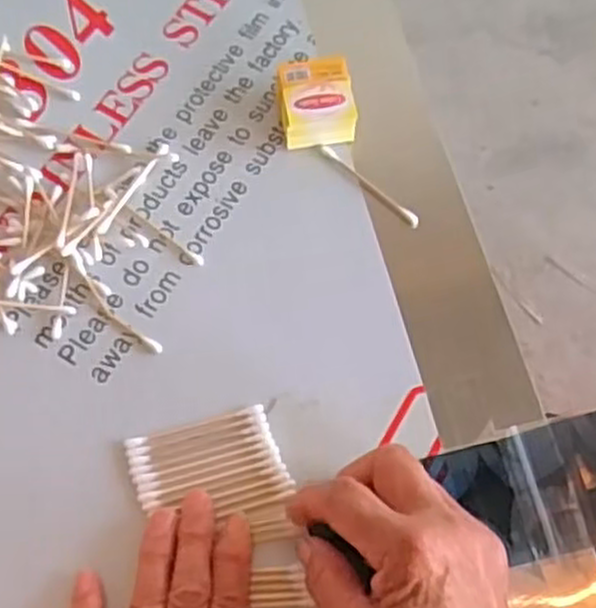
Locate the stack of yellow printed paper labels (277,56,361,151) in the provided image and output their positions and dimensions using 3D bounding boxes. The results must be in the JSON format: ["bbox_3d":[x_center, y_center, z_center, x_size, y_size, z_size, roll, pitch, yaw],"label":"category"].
[{"bbox_3d":[0.011,-0.117,0.471,0.042,0.027,0.047,-7,67,-4],"label":"stack of yellow printed paper labels"}]

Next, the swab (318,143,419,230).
[{"bbox_3d":[0.041,-0.069,0.465,0.073,0.006,0.008,40,72,17],"label":"swab"}]

